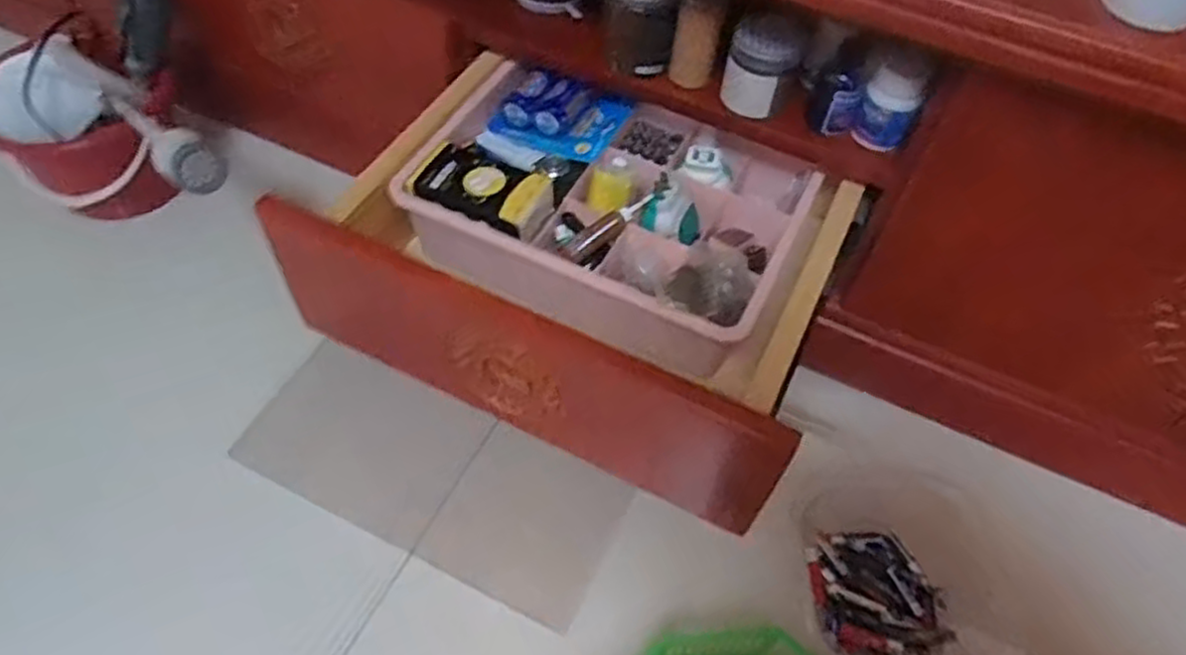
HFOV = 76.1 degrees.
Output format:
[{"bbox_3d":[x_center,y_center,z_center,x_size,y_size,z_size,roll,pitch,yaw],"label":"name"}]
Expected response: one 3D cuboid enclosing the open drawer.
[{"bbox_3d":[0.001,-0.079,0.621,0.396,0.136,0.319,24,56,12],"label":"open drawer"}]

